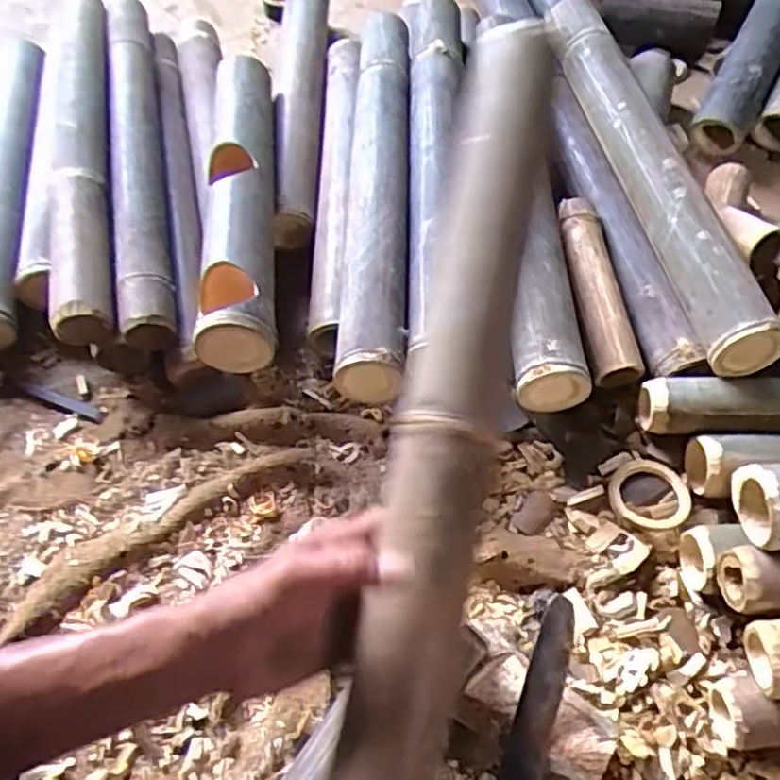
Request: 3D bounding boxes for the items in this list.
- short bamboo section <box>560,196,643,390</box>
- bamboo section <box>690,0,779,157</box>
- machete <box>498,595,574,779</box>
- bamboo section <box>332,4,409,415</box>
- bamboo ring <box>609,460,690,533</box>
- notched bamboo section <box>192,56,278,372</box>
[{"bbox_3d":[0.239,-0.120,0.804,0.058,0.045,0.234,-5,59,-1],"label":"short bamboo section"},{"bbox_3d":[0.556,-0.533,1.022,0.077,0.059,0.418,26,79,16],"label":"bamboo section"},{"bbox_3d":[0.106,0.302,0.567,0.035,0.020,0.262,16,87,12],"label":"machete"},{"bbox_3d":[-0.016,-0.274,0.860,0.074,0.062,0.628,0,59,2],"label":"bamboo section"},{"bbox_3d":[0.267,0.104,0.713,0.077,0.010,0.082,-1,59,2],"label":"bamboo ring"},{"bbox_3d":[-0.181,-0.245,0.835,0.094,0.063,0.484,-4,59,0],"label":"notched bamboo section"}]

